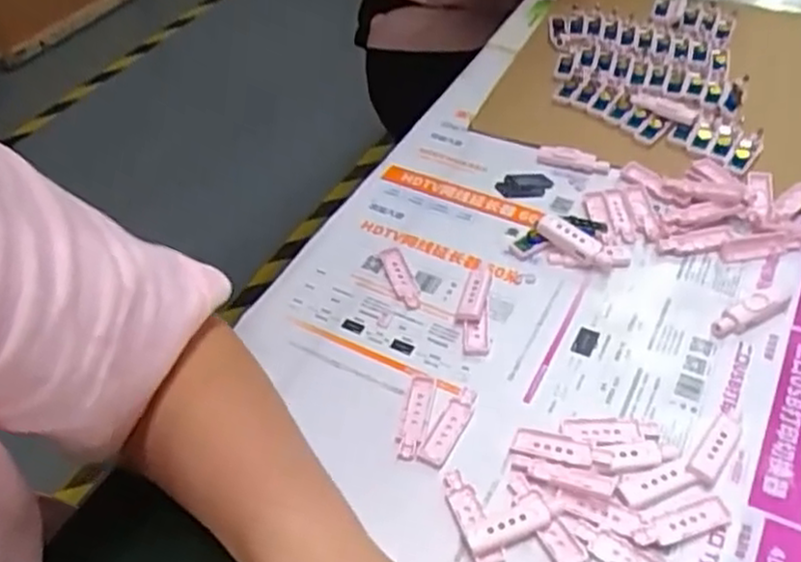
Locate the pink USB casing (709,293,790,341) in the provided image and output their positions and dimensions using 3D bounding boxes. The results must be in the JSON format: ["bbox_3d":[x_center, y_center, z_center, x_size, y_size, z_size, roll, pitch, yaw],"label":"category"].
[{"bbox_3d":[0.219,0.021,0.464,0.057,0.011,0.019,-21,50,-17],"label":"pink USB casing"}]

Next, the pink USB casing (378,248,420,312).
[{"bbox_3d":[-0.001,-0.002,0.503,0.014,0.006,0.055,-13,48,-10],"label":"pink USB casing"}]

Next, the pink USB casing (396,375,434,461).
[{"bbox_3d":[0.009,0.078,0.430,0.015,0.005,0.056,9,48,9],"label":"pink USB casing"}]

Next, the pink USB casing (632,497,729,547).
[{"bbox_3d":[0.142,0.122,0.374,0.051,0.004,0.016,-15,49,-13],"label":"pink USB casing"}]

